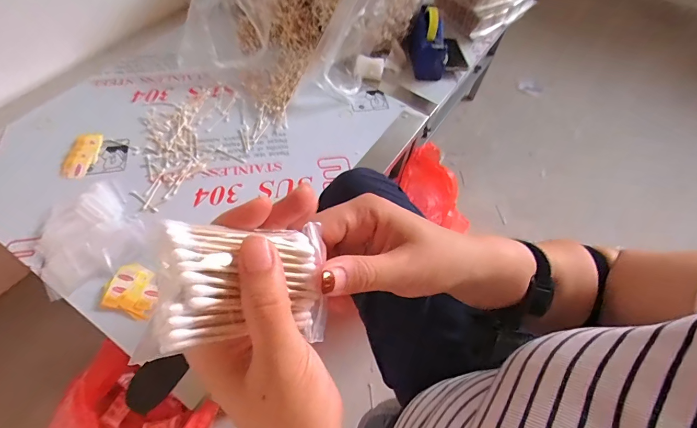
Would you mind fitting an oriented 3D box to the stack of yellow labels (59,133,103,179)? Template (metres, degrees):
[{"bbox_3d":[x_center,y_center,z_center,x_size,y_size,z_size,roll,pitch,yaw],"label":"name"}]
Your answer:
[{"bbox_3d":[-0.561,-0.126,0.760,0.059,0.010,0.111,-1,58,-5],"label":"stack of yellow labels"}]

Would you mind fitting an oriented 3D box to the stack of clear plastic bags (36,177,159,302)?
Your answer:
[{"bbox_3d":[-0.480,0.034,0.666,0.184,0.021,0.190,-34,66,-22],"label":"stack of clear plastic bags"}]

